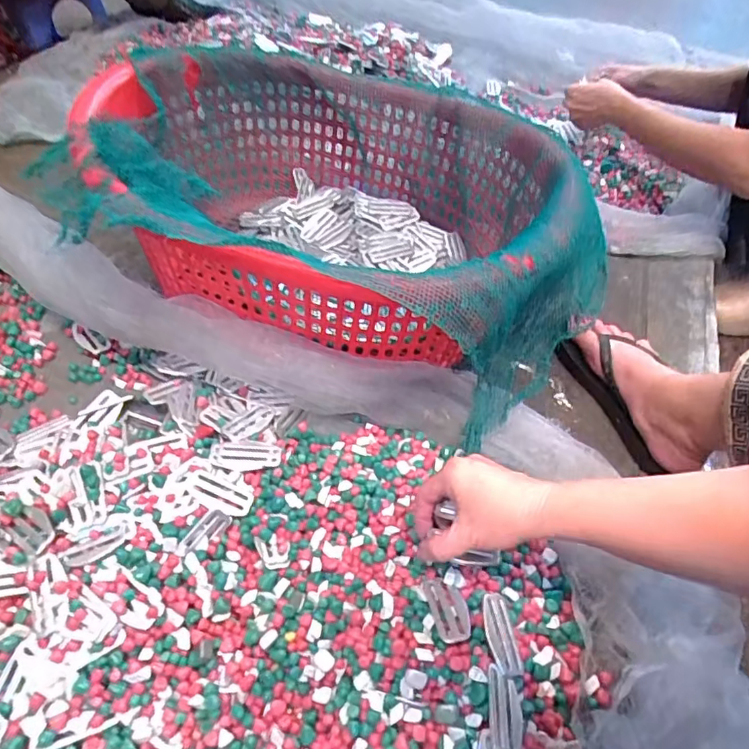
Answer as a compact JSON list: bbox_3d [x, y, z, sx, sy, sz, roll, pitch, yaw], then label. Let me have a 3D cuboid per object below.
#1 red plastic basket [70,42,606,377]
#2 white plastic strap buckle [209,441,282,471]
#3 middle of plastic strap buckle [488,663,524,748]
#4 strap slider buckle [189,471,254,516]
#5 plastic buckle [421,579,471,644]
[{"bbox_3d":[-0.025,-0.183,0.607,0.519,0.198,0.403,11,53,3],"label":"red plastic basket"},{"bbox_3d":[-0.124,0.078,0.509,0.066,0.007,0.029,3,56,-7],"label":"white plastic strap buckle"},{"bbox_3d":[0.096,0.245,0.387,0.028,0.004,0.056,19,45,-13],"label":"middle of plastic strap buckle"},{"bbox_3d":[-0.140,0.109,0.486,0.058,0.005,0.026,28,52,-15],"label":"strap slider buckle"},{"bbox_3d":[0.058,0.191,0.431,0.027,0.008,0.056,-13,35,-14],"label":"plastic buckle"}]

